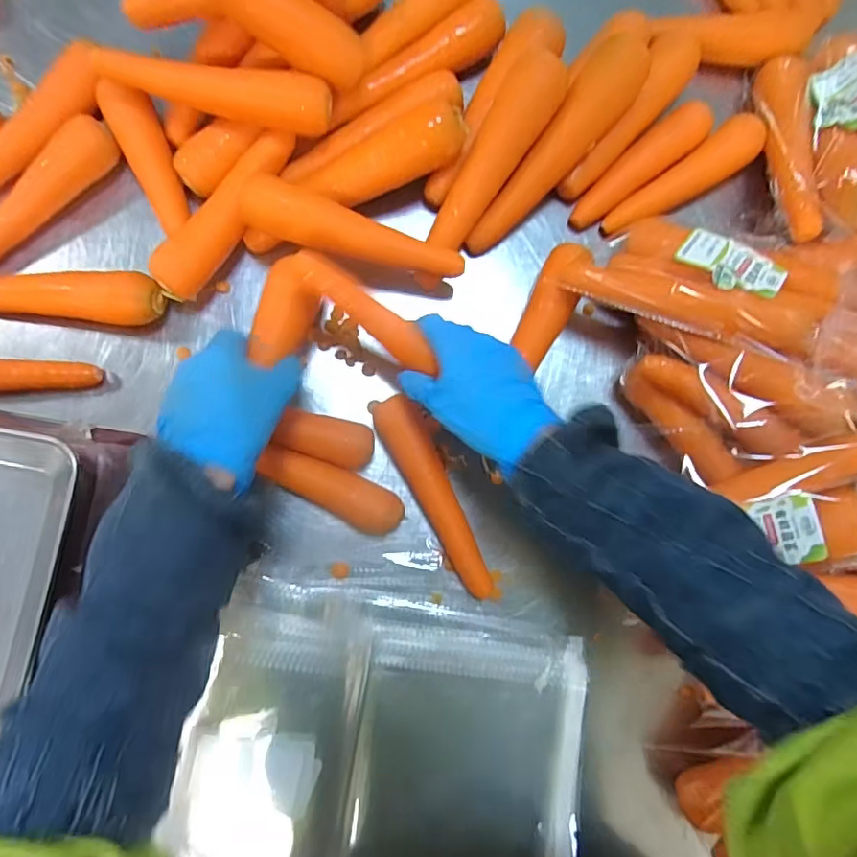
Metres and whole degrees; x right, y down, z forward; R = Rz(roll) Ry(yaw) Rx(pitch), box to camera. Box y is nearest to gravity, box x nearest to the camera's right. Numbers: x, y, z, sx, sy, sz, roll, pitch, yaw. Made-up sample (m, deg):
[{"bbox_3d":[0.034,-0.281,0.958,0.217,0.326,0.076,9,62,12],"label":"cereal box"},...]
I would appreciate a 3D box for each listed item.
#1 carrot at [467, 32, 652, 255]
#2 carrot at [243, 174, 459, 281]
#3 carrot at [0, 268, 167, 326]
[{"bbox_3d":[0.110,-0.238,0.470,0.044,0.048,0.205,40,92,1],"label":"carrot"},{"bbox_3d":[-0.061,-0.155,0.442,0.176,0.041,0.044,19,85,-2],"label":"carrot"},{"bbox_3d":[-0.313,-0.112,0.458,0.184,0.045,0.040,5,86,-4],"label":"carrot"}]

